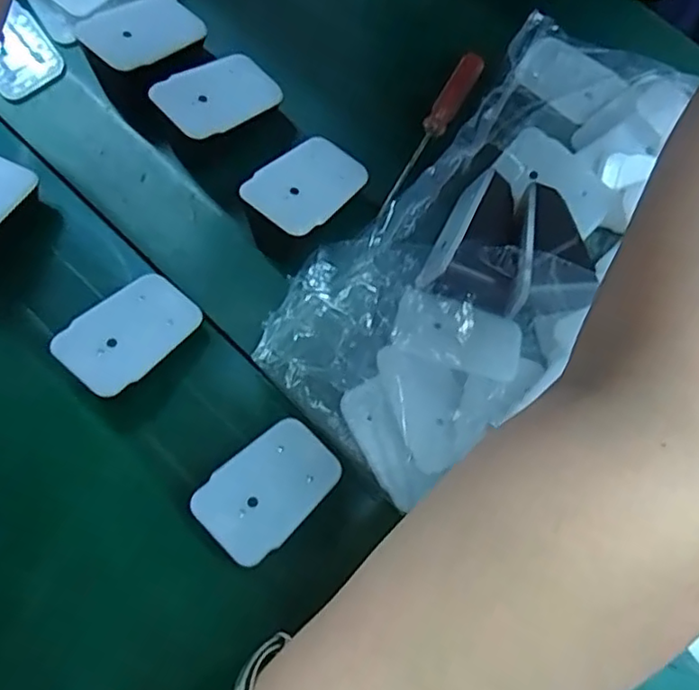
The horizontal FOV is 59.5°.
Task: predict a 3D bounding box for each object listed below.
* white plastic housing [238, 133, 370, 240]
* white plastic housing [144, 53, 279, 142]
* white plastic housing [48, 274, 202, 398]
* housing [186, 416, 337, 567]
[{"bbox_3d":[-0.024,-0.089,0.334,0.045,0.004,0.067,37,59,8],"label":"white plastic housing"},{"bbox_3d":[-0.075,-0.143,0.348,0.067,0.004,0.044,-38,80,-27],"label":"white plastic housing"},{"bbox_3d":[-0.115,-0.007,0.318,0.045,0.005,0.070,37,58,9],"label":"white plastic housing"},{"bbox_3d":[-0.039,0.069,0.299,0.045,0.004,0.069,44,60,9],"label":"housing"}]

